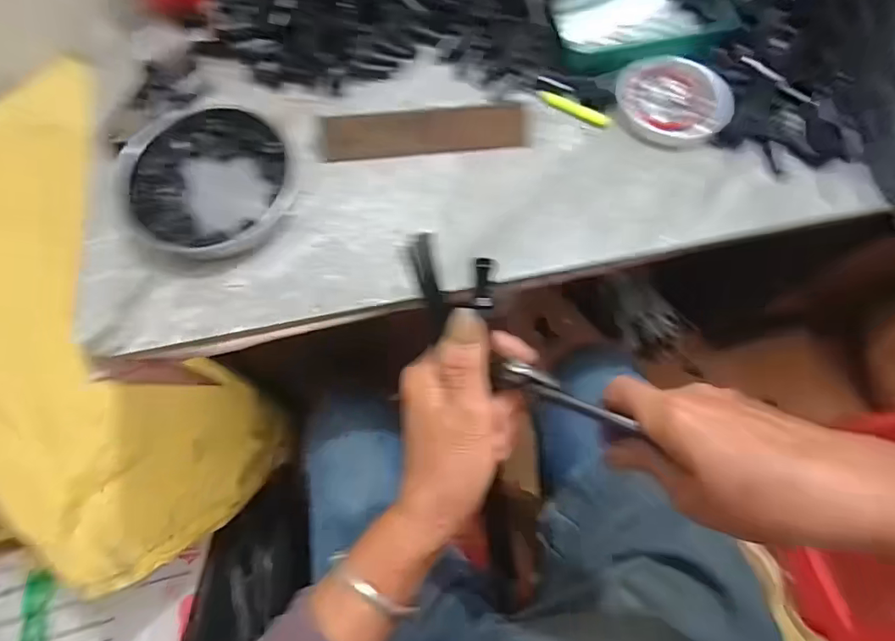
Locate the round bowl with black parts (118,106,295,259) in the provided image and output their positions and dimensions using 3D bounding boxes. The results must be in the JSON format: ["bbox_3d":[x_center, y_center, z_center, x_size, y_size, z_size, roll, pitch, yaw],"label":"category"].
[{"bbox_3d":[-0.195,-0.121,0.419,0.131,0.024,0.139,0,69,1],"label":"round bowl with black parts"}]

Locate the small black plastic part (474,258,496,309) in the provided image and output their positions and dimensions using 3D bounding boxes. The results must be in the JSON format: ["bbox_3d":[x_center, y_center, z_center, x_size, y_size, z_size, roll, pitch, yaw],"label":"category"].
[{"bbox_3d":[0.020,-0.020,0.275,0.010,0.006,0.028,0,109,0],"label":"small black plastic part"}]

